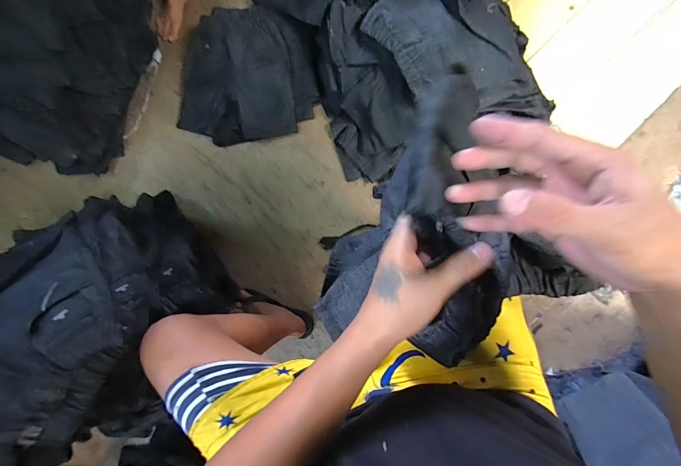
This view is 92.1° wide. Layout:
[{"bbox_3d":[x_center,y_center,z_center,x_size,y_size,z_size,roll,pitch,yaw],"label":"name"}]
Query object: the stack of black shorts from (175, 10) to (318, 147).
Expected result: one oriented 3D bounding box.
[{"bbox_3d":[-0.328,-0.554,1.125,0.485,0.106,0.463,-3,82,5],"label":"stack of black shorts"}]

